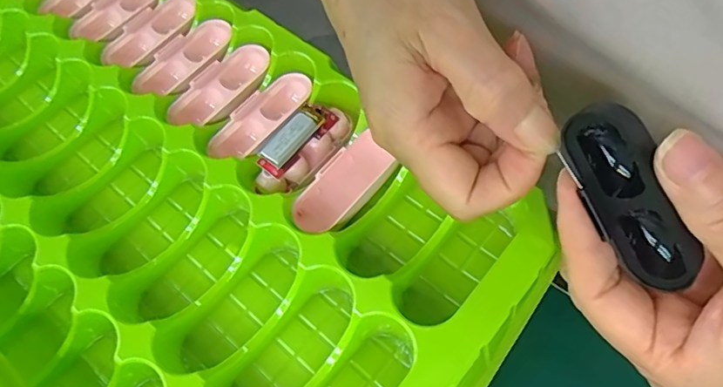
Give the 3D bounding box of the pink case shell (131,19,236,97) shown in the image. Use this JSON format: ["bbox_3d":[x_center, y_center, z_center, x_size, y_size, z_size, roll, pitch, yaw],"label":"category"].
[{"bbox_3d":[-0.094,-0.072,0.292,0.029,0.011,0.059,29,69,18],"label":"pink case shell"}]

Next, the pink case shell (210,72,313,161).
[{"bbox_3d":[-0.050,-0.038,0.273,0.024,0.010,0.060,30,69,19],"label":"pink case shell"}]

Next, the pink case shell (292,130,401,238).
[{"bbox_3d":[-0.008,-0.004,0.254,0.021,0.018,0.053,36,72,21],"label":"pink case shell"}]

